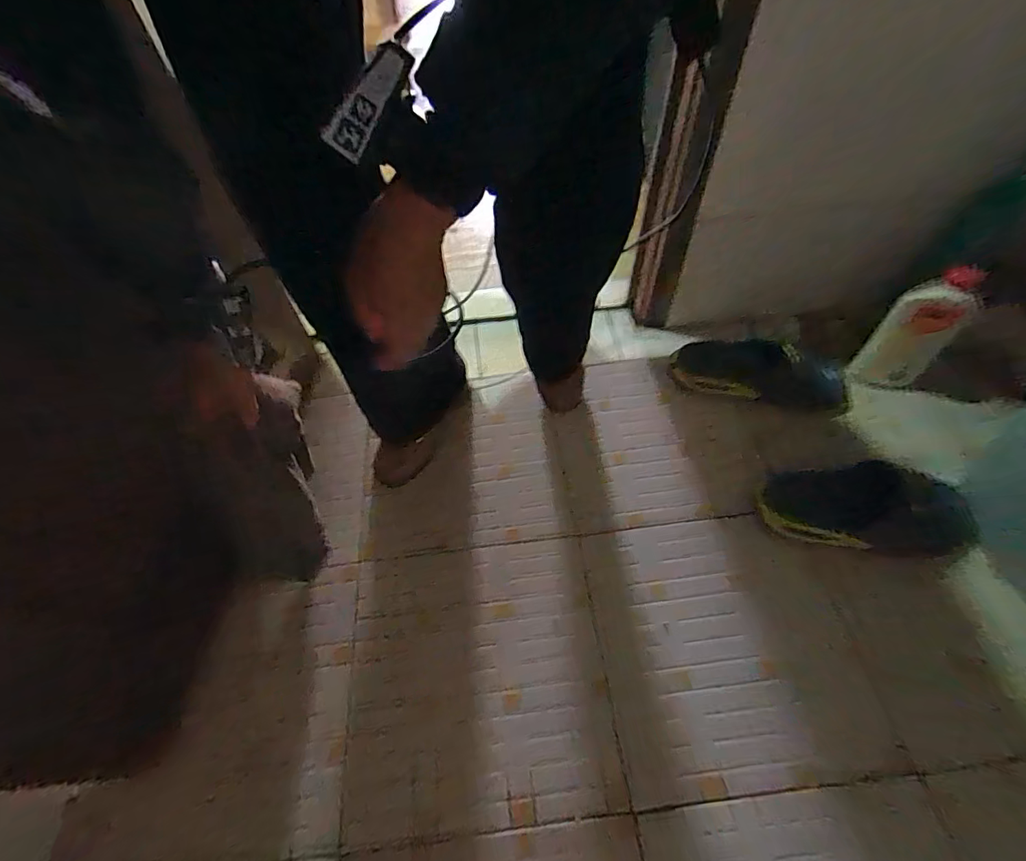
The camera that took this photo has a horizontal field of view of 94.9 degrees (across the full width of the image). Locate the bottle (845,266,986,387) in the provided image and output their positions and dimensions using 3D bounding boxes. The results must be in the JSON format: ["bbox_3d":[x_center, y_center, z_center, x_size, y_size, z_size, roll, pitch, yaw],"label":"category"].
[{"bbox_3d":[0.552,-0.135,0.652,0.079,0.199,0.040,33,65,22],"label":"bottle"}]

